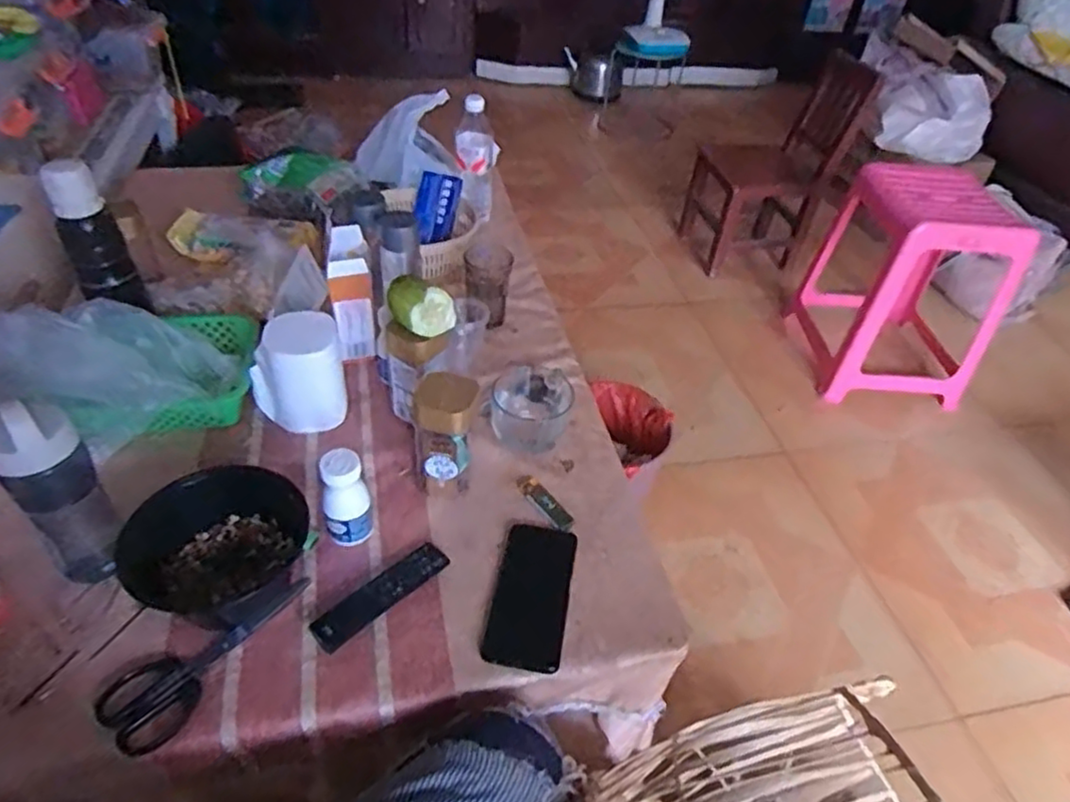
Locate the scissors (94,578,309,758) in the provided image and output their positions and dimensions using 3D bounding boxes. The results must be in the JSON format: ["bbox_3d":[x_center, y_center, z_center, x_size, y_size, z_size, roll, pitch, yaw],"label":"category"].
[{"bbox_3d":[-0.297,0.234,0.626,0.071,0.021,0.194,33,49,27],"label":"scissors"}]

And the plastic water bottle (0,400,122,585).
[{"bbox_3d":[-0.435,0.083,0.617,0.065,0.190,0.066,33,49,27],"label":"plastic water bottle"}]

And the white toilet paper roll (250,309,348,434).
[{"bbox_3d":[-0.291,-0.036,0.831,0.085,0.120,0.093,3,43,-2],"label":"white toilet paper roll"}]

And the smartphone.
[{"bbox_3d":[-0.004,0.198,0.696,0.075,0.008,0.161,9,43,4],"label":"smartphone"}]

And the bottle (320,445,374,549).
[{"bbox_3d":[-0.199,0.103,0.706,0.048,0.107,0.040,-15,46,-20],"label":"bottle"}]

